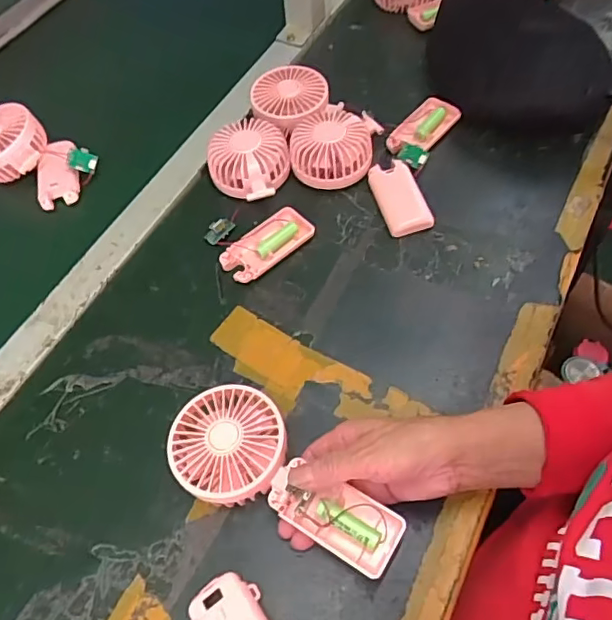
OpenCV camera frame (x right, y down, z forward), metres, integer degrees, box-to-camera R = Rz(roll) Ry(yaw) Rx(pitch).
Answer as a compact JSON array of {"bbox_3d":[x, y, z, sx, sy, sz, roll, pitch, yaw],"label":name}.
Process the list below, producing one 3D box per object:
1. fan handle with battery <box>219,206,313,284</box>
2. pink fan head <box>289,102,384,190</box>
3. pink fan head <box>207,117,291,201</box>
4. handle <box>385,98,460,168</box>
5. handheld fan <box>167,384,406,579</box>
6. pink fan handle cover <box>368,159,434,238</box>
[{"bbox_3d":[-0.039,-0.065,0.565,0.097,0.016,0.042,-37,63,-17],"label":"fan handle with battery"},{"bbox_3d":[0.031,-0.182,0.610,0.087,0.047,0.103,15,61,13],"label":"pink fan head"},{"bbox_3d":[-0.061,-0.165,0.605,0.082,0.045,0.091,19,61,15],"label":"pink fan head"},{"bbox_3d":[0.132,-0.202,0.631,0.052,0.014,0.105,29,65,20],"label":"handle"},{"bbox_3d":[-0.018,0.127,0.416,0.183,0.035,0.083,30,65,13],"label":"handheld fan"},{"bbox_3d":[0.098,-0.118,0.585,0.044,0.018,0.091,-15,58,-5],"label":"pink fan handle cover"}]

